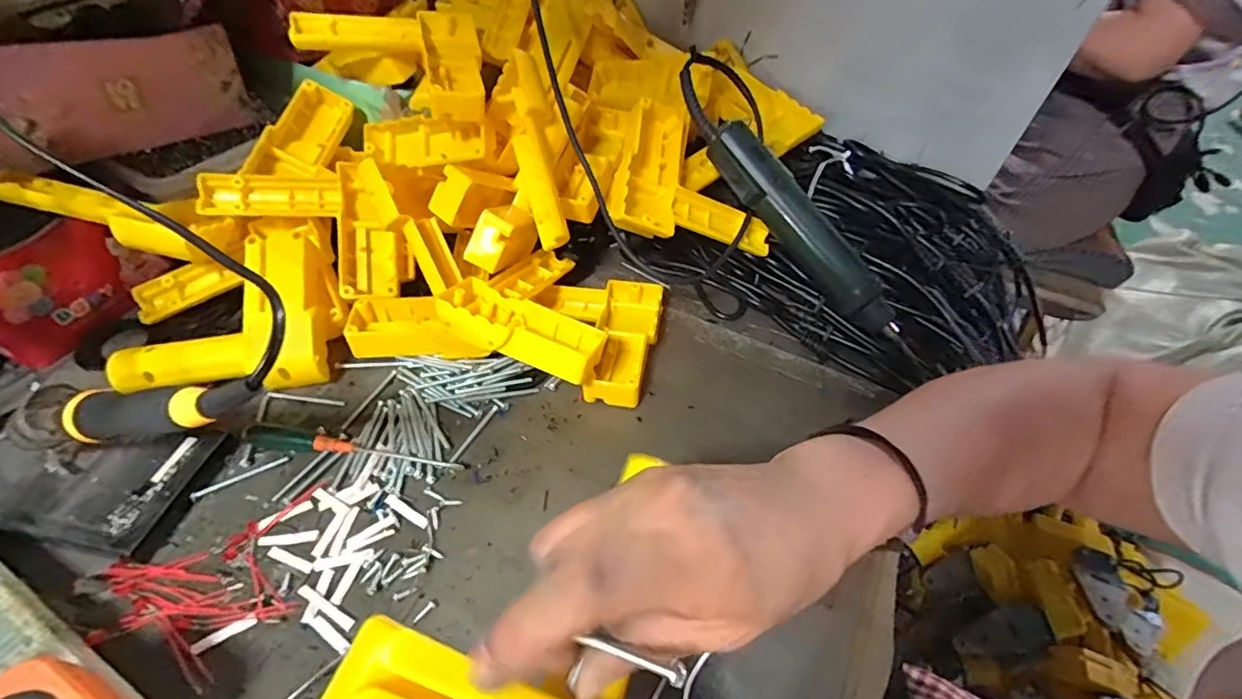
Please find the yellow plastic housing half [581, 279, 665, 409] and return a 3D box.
[{"bbox_3d":[0.003,-0.007,0.441,0.047,0.031,0.114,10,48,4],"label":"yellow plastic housing half"}]

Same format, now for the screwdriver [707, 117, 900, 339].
[{"bbox_3d":[0.154,-0.100,0.462,0.213,0.034,0.040,48,55,-4],"label":"screwdriver"}]

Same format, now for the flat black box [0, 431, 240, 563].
[{"bbox_3d":[-0.330,0.078,0.343,0.124,0.020,0.081,11,48,5],"label":"flat black box"}]

